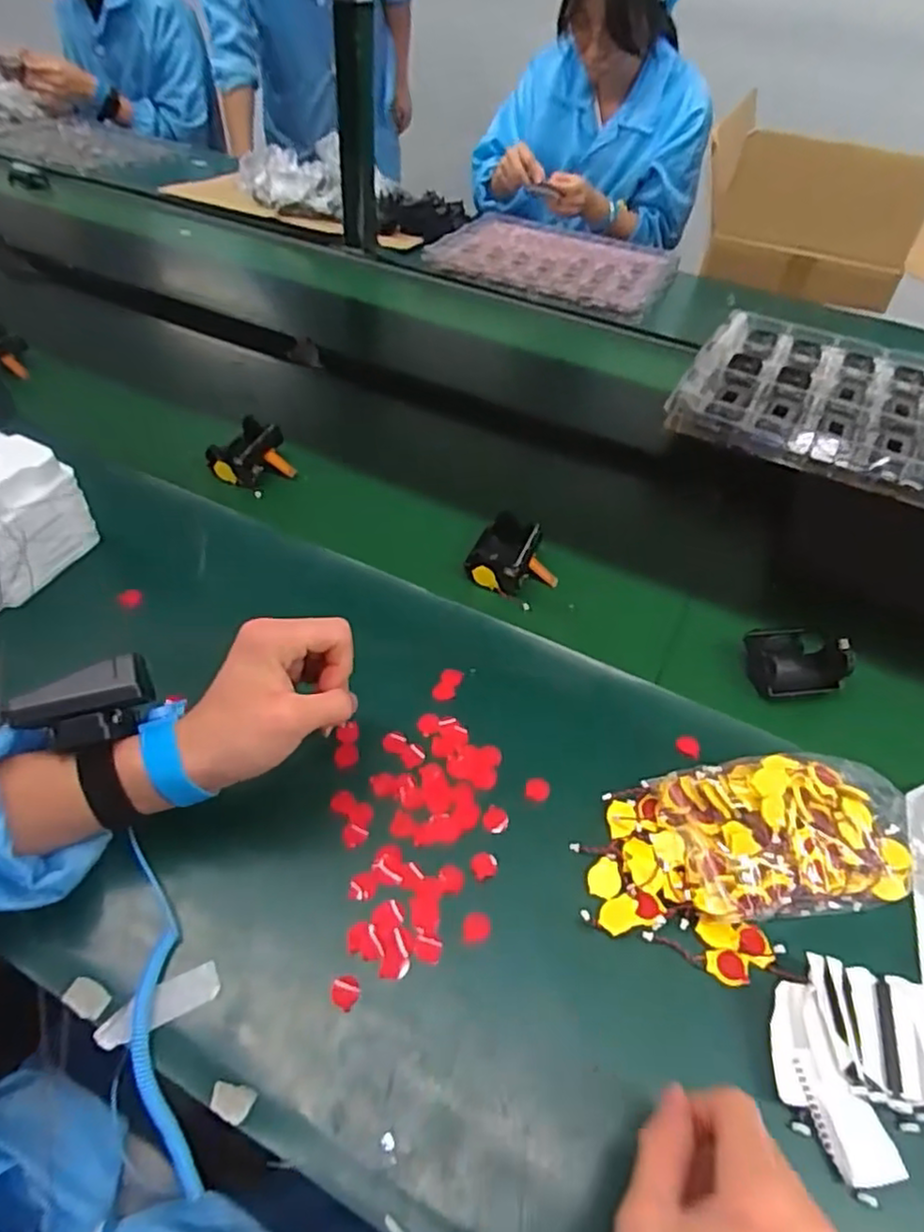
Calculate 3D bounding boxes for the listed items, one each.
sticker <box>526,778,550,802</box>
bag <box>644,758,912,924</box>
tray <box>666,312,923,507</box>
[{"bbox_3d":[0.051,0.118,0.463,0.017,0.004,0.018,14,48,9],"label":"sticker"},{"bbox_3d":[0.205,0.136,0.432,0.144,0.033,0.092,-6,48,-8],"label":"bag"},{"bbox_3d":[0.517,-0.219,0.758,0.503,0.035,0.314,23,51,17],"label":"tray"}]

